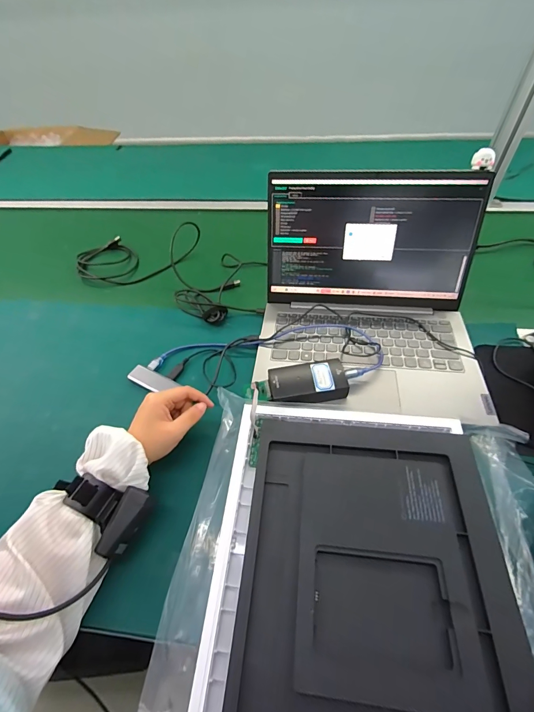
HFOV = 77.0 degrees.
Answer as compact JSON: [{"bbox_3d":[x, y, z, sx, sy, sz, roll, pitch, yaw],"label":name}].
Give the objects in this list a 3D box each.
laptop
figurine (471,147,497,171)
[{"bbox_3d":[0.145,-0.091,0.467,0.315,0.175,0.303,4,52,8],"label":"laptop"},{"bbox_3d":[0.298,-0.271,0.462,0.027,0.022,0.017,20,55,19],"label":"figurine"}]

